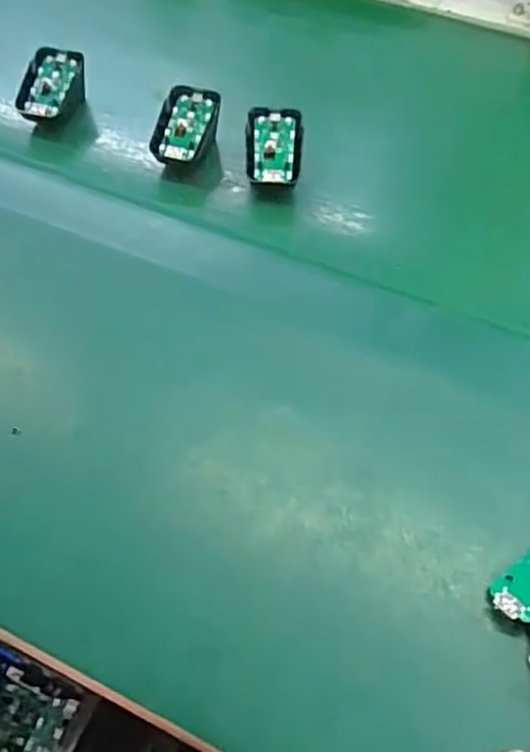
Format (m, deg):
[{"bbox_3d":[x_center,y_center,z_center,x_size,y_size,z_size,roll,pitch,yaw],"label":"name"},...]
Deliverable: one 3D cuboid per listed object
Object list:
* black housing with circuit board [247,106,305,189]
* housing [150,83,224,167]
[{"bbox_3d":[0.007,-0.173,0.539,0.043,0.045,0.064,3,54,2],"label":"black housing with circuit board"},{"bbox_3d":[-0.065,-0.199,0.552,0.043,0.032,0.070,21,73,1],"label":"housing"}]

